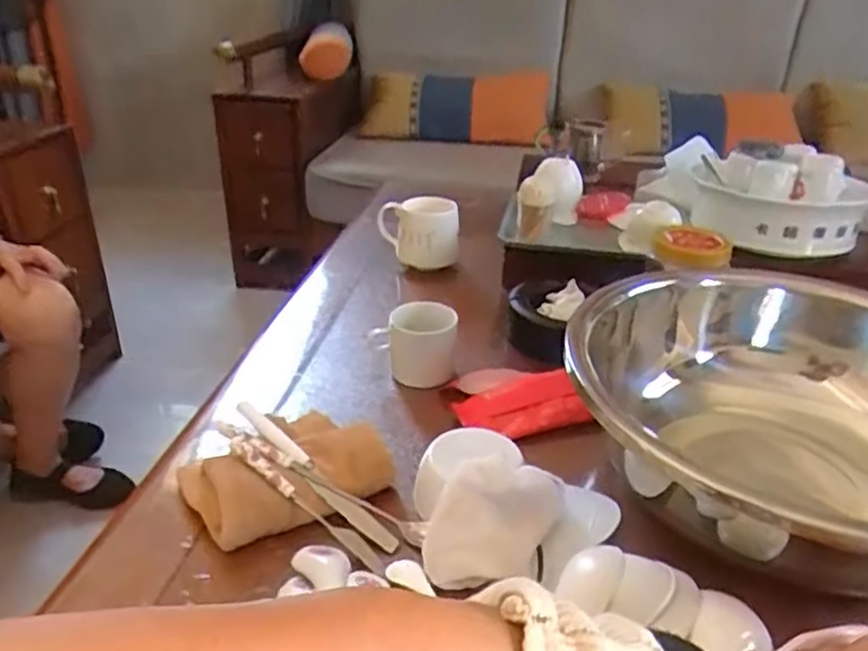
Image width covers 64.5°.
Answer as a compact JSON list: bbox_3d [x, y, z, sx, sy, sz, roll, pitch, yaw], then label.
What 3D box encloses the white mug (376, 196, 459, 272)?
[{"bbox_3d":[-0.022,-0.137,0.995,0.114,0.091,0.074,2,28,2],"label":"white mug"}]

